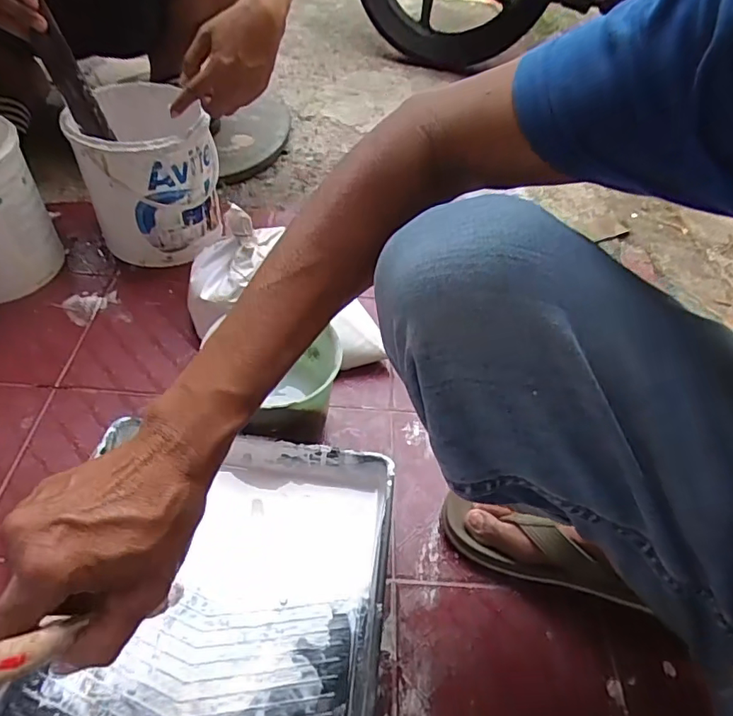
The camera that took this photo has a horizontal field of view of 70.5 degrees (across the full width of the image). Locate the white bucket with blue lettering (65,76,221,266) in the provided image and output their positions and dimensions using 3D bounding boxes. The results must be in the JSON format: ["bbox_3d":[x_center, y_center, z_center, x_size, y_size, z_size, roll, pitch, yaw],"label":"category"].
[{"bbox_3d":[-0.311,-0.266,0.756,0.170,0.192,0.192,-14,52,-17],"label":"white bucket with blue lettering"}]

